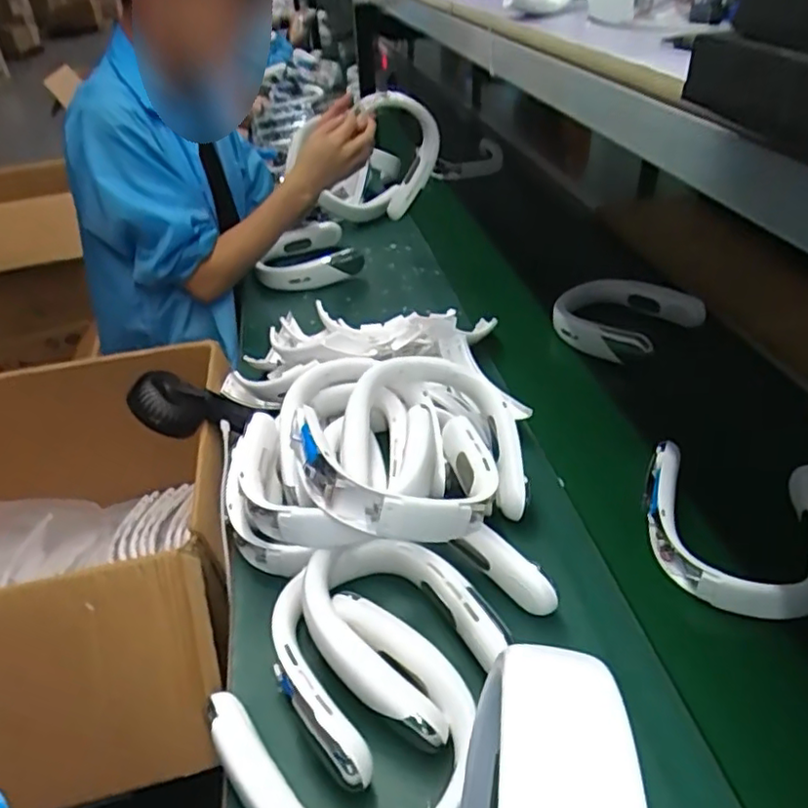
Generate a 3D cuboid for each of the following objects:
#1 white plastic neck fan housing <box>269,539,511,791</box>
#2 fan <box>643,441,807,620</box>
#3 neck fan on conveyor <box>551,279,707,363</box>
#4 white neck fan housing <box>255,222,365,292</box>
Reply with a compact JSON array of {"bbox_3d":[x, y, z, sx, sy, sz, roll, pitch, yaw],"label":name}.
[{"bbox_3d":[-0.026,0.213,0.575,0.190,0.050,0.200,-29,44,-29],"label":"white plastic neck fan housing"},{"bbox_3d":[0.366,0.130,0.665,0.200,0.058,0.187,5,38,10],"label":"fan"},{"bbox_3d":[0.340,-0.133,1.011,0.232,0.066,0.173,21,43,28],"label":"neck fan on conveyor"},{"bbox_3d":[-0.192,-0.290,1.241,0.202,0.049,0.225,-14,39,-14],"label":"white neck fan housing"}]

